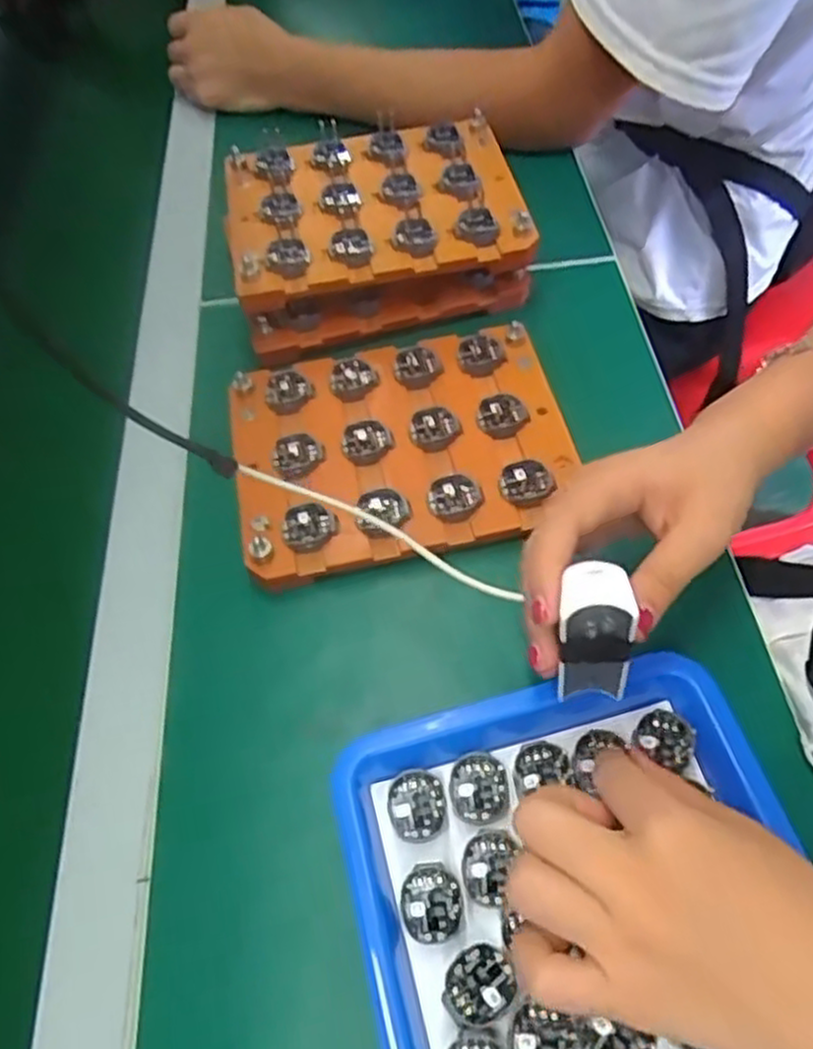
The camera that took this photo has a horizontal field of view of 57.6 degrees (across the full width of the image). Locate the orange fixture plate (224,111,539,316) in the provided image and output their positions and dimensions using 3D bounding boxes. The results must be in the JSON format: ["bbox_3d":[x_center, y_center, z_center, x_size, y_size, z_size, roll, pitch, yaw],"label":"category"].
[{"bbox_3d":[-0.024,-0.211,0.491,0.189,0.027,0.142,-10,58,-1],"label":"orange fixture plate"}]

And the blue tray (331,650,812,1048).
[{"bbox_3d":[0.075,0.168,0.282,0.175,0.026,0.214,-15,58,-4],"label":"blue tray"}]

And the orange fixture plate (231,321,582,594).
[{"bbox_3d":[-0.003,-0.045,0.429,0.186,0.024,0.144,-12,58,-3],"label":"orange fixture plate"}]

